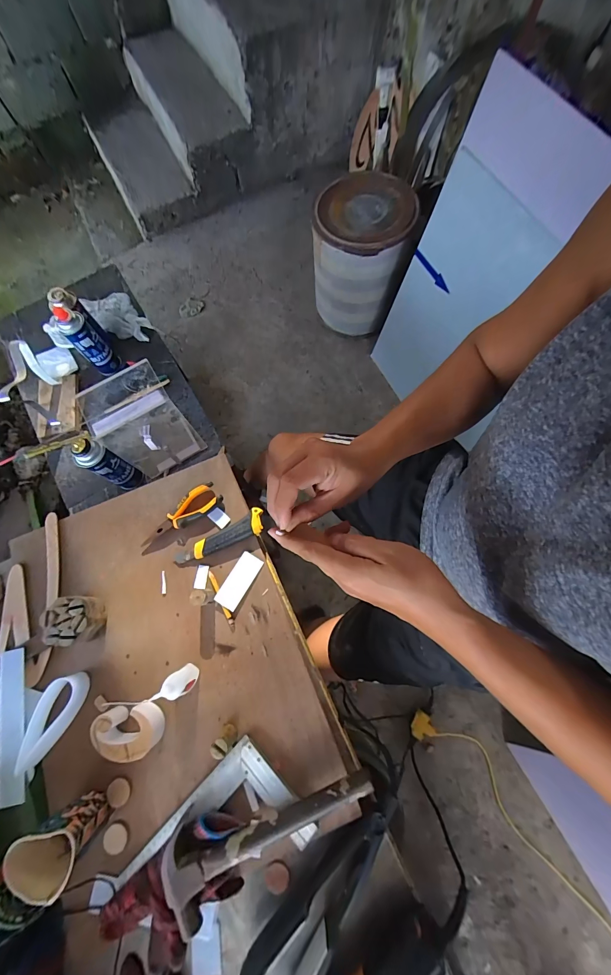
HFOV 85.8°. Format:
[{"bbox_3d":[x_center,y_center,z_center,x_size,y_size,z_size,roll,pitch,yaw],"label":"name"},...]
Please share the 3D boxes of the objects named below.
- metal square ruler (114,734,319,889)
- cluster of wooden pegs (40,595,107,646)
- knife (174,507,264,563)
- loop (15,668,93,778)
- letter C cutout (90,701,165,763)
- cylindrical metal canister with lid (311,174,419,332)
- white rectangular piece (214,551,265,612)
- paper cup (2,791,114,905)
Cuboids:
[{"bbox_3d":[-0.117,0.493,0.447,0.152,0.016,0.230,41,78,13],"label":"metal square ruler"},{"bbox_3d":[-0.369,0.211,0.526,0.075,0.050,0.070,0,72,1],"label":"cluster of wooden pegs"},{"bbox_3d":[-0.146,0.091,0.570,0.166,0.020,0.039,-28,74,-8],"label":"knife"},{"bbox_3d":[-0.383,0.357,0.502,0.049,0.039,0.134,15,73,6],"label":"loop"},{"bbox_3d":[-0.261,0.358,0.487,0.089,0.049,0.064,-10,72,-2],"label":"letter C cutout"},{"bbox_3d":[0.230,-0.976,1.416,0.376,0.453,0.375,0,72,1],"label":"cylindrical metal canister with lid"},{"bbox_3d":[-0.111,0.156,0.555,0.040,0.006,0.093,29,75,10],"label":"white rectangular piece"},{"bbox_3d":[-0.312,0.461,0.430,0.073,0.093,0.070,0,72,1],"label":"paper cup"}]

